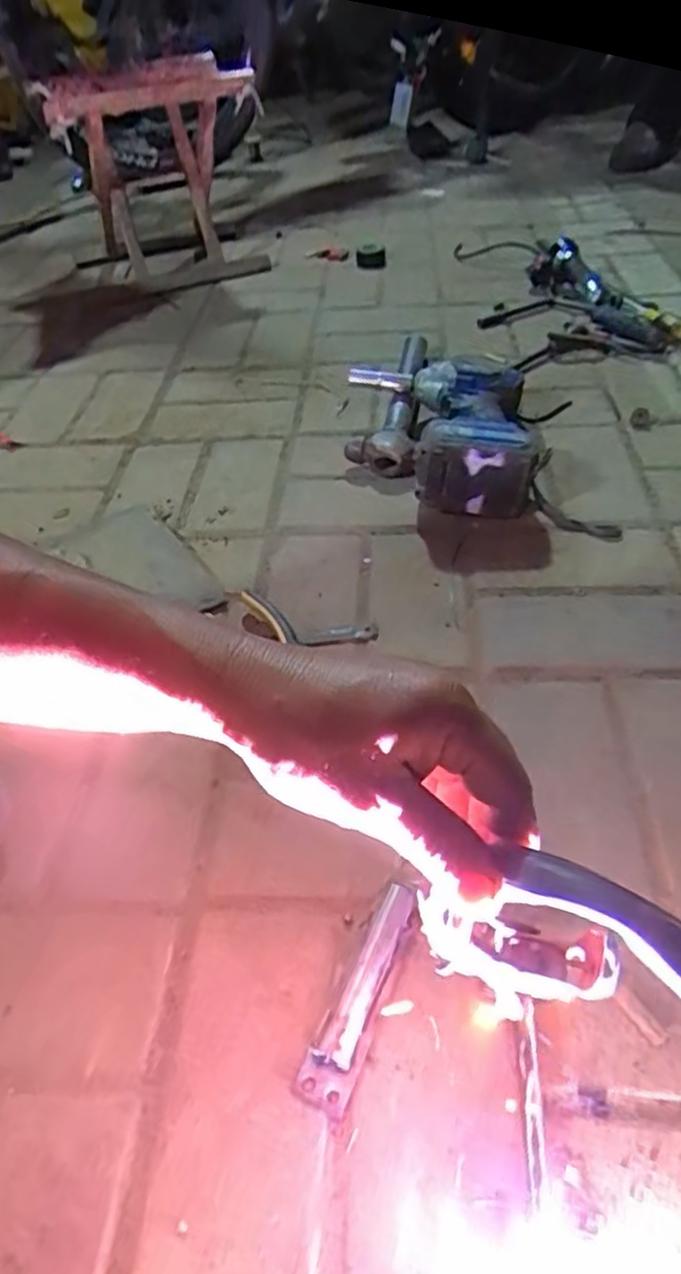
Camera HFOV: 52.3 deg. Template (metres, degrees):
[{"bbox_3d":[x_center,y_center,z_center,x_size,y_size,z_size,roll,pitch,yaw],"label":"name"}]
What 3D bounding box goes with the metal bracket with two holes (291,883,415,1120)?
[{"bbox_3d":[0.009,0.200,0.398,0.028,0.025,0.120,14,48,18],"label":"metal bracket with two holes"}]

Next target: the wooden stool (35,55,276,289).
[{"bbox_3d":[-0.313,-0.796,1.213,0.329,0.311,0.212,-14,46,-8],"label":"wooden stool"}]

